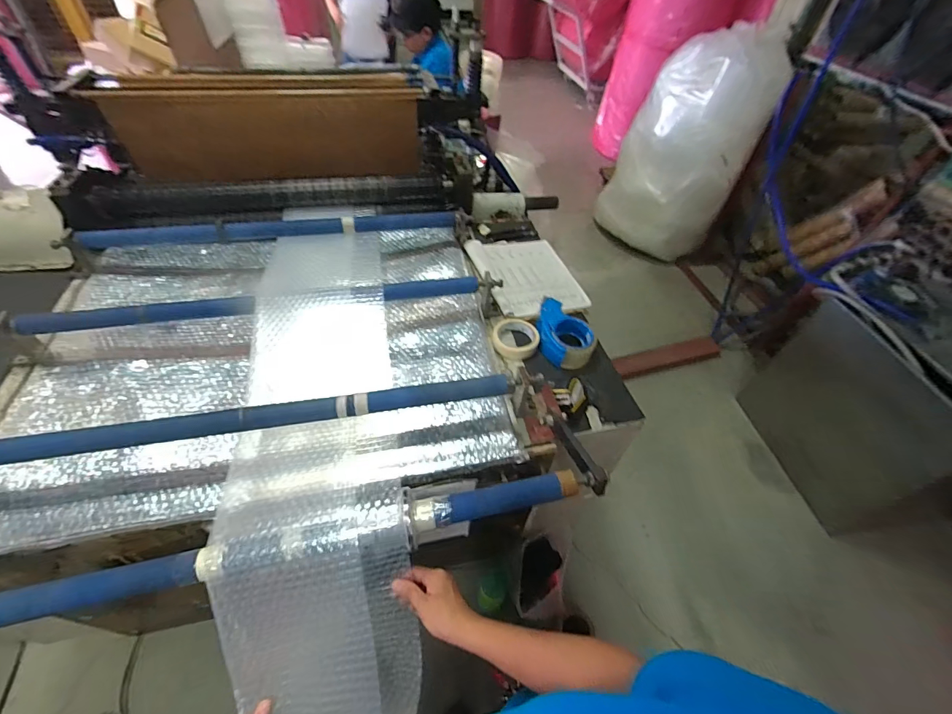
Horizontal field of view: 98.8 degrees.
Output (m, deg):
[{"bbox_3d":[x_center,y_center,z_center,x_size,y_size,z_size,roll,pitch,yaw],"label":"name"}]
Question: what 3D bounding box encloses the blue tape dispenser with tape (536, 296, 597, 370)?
[{"bbox_3d":[0.191,-0.051,0.866,0.114,0.056,0.161,6,49,0],"label":"blue tape dispenser with tape"}]

